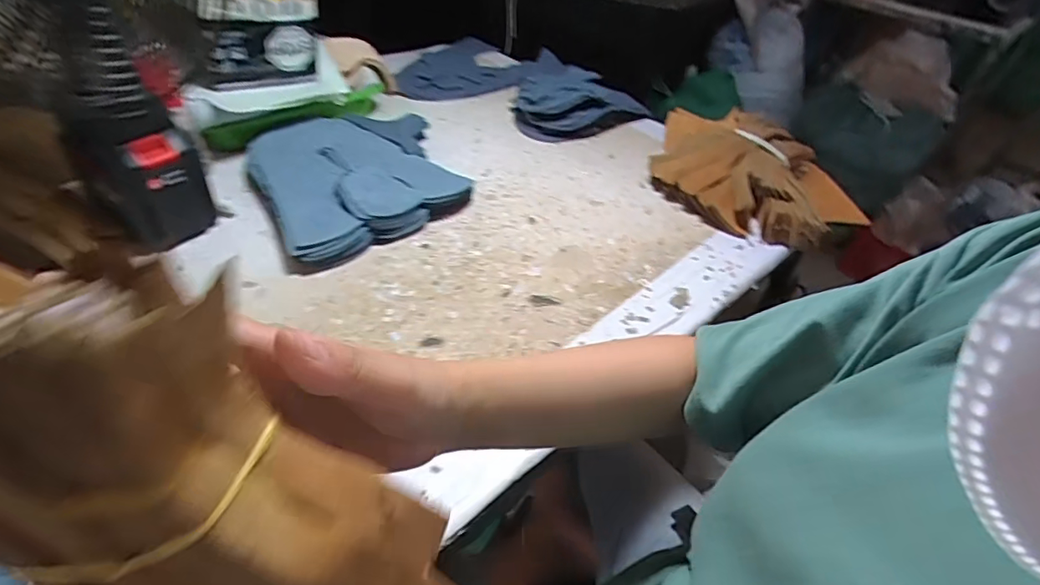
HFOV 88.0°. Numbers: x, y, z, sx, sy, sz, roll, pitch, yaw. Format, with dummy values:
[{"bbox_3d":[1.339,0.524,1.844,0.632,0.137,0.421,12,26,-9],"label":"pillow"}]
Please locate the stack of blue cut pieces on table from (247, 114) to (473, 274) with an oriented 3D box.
[{"bbox_3d":[-0.182,-0.130,0.608,0.208,0.031,0.248,-19,48,-25],"label":"stack of blue cut pieces on table"}]

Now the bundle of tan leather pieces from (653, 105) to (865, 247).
[{"bbox_3d":[0.283,-0.152,0.656,0.238,0.073,0.208,21,44,15],"label":"bundle of tan leather pieces"}]

